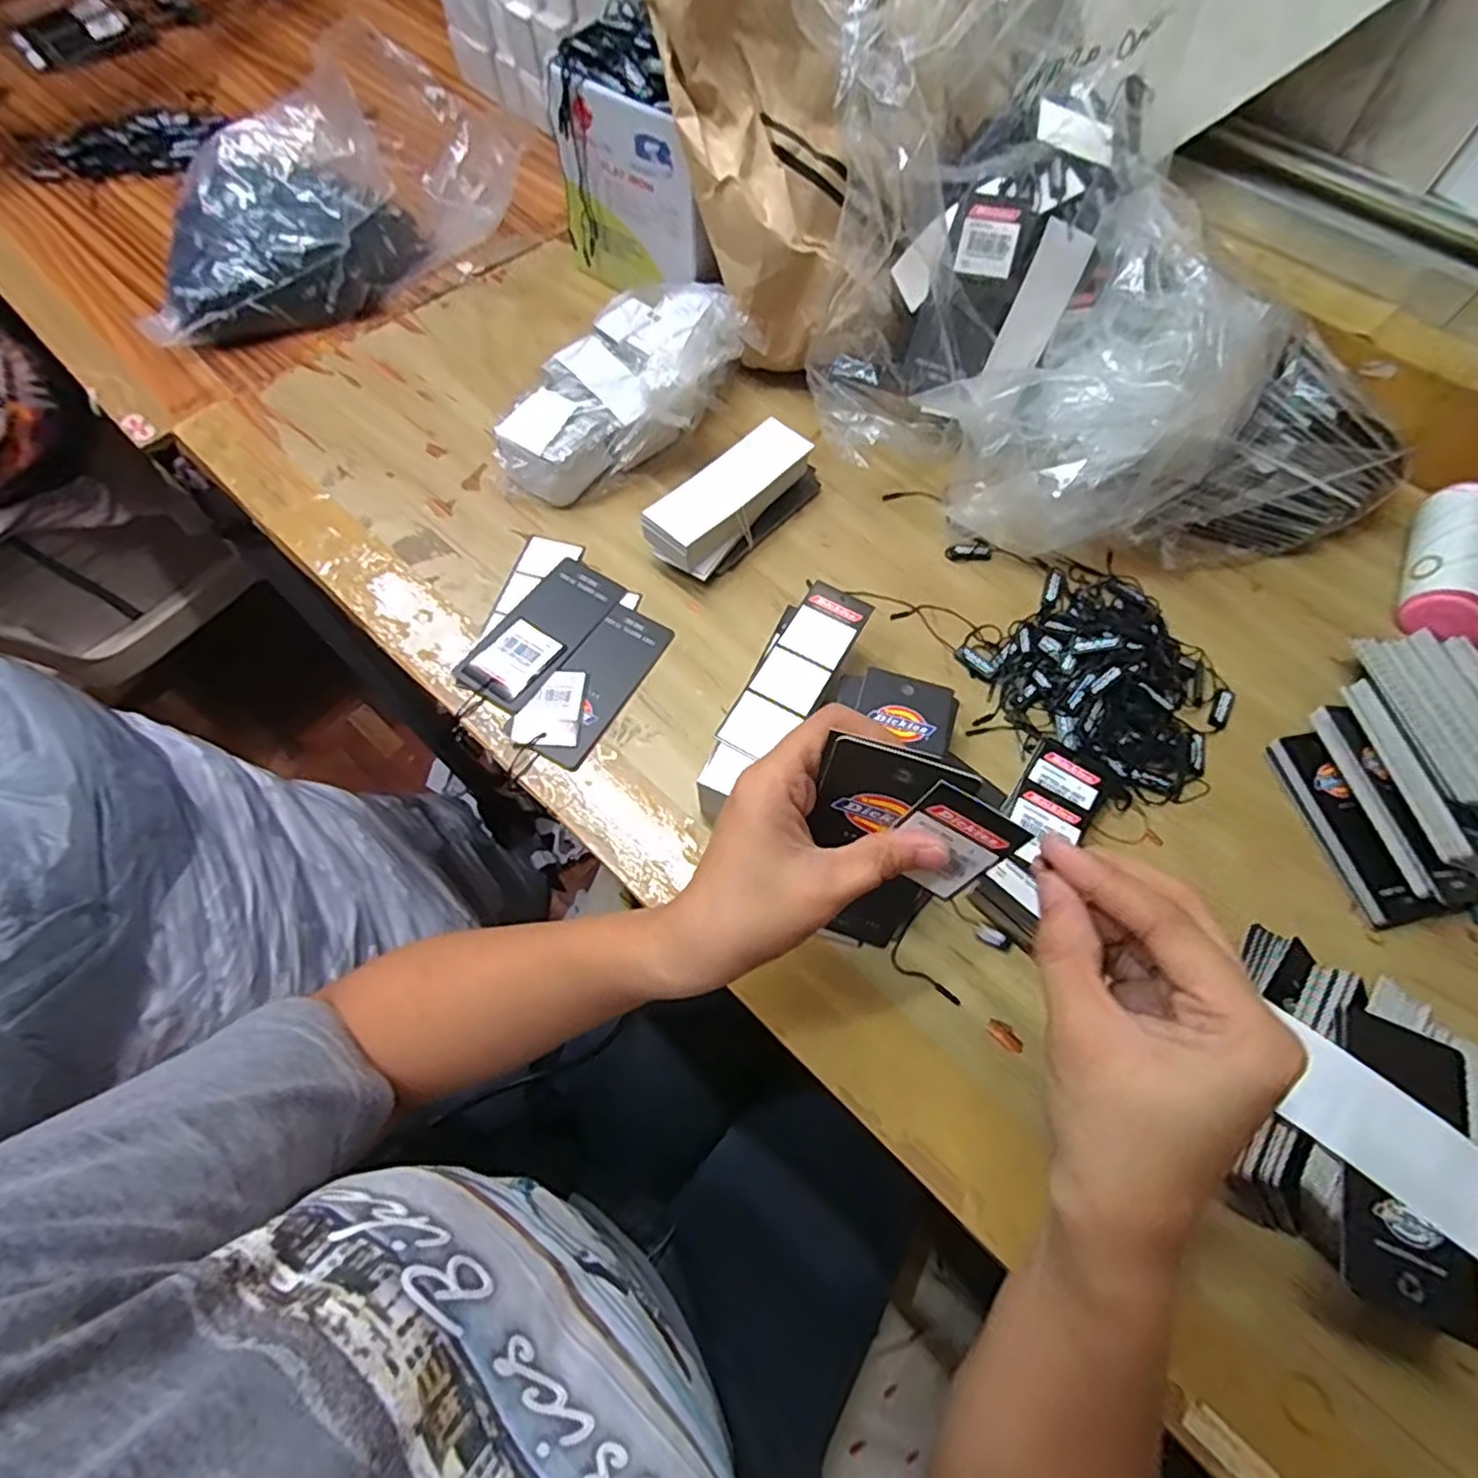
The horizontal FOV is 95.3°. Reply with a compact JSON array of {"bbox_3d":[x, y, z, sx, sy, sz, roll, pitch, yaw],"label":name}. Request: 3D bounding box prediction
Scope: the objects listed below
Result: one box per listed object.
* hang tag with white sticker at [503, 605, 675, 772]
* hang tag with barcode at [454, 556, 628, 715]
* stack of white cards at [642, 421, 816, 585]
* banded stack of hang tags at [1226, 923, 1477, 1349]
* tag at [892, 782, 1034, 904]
[{"bbox_3d":[-0.085,-0.034,0.400,0.046,0.006,0.109,30,67,11],"label":"hang tag with white sticker"},{"bbox_3d":[-0.120,-0.068,0.412,0.051,0.007,0.109,30,67,11],"label":"hang tag with barcode"},{"bbox_3d":[0.000,-0.156,0.442,0.051,0.041,0.131,40,69,15],"label":"stack of white cards"},{"bbox_3d":[0.266,0.165,0.298,0.094,0.045,0.124,32,67,12],"label":"banded stack of hang tags"},{"bbox_3d":[0.074,0.038,0.243,0.038,0.047,0.004,31,43,-5],"label":"tag"}]

